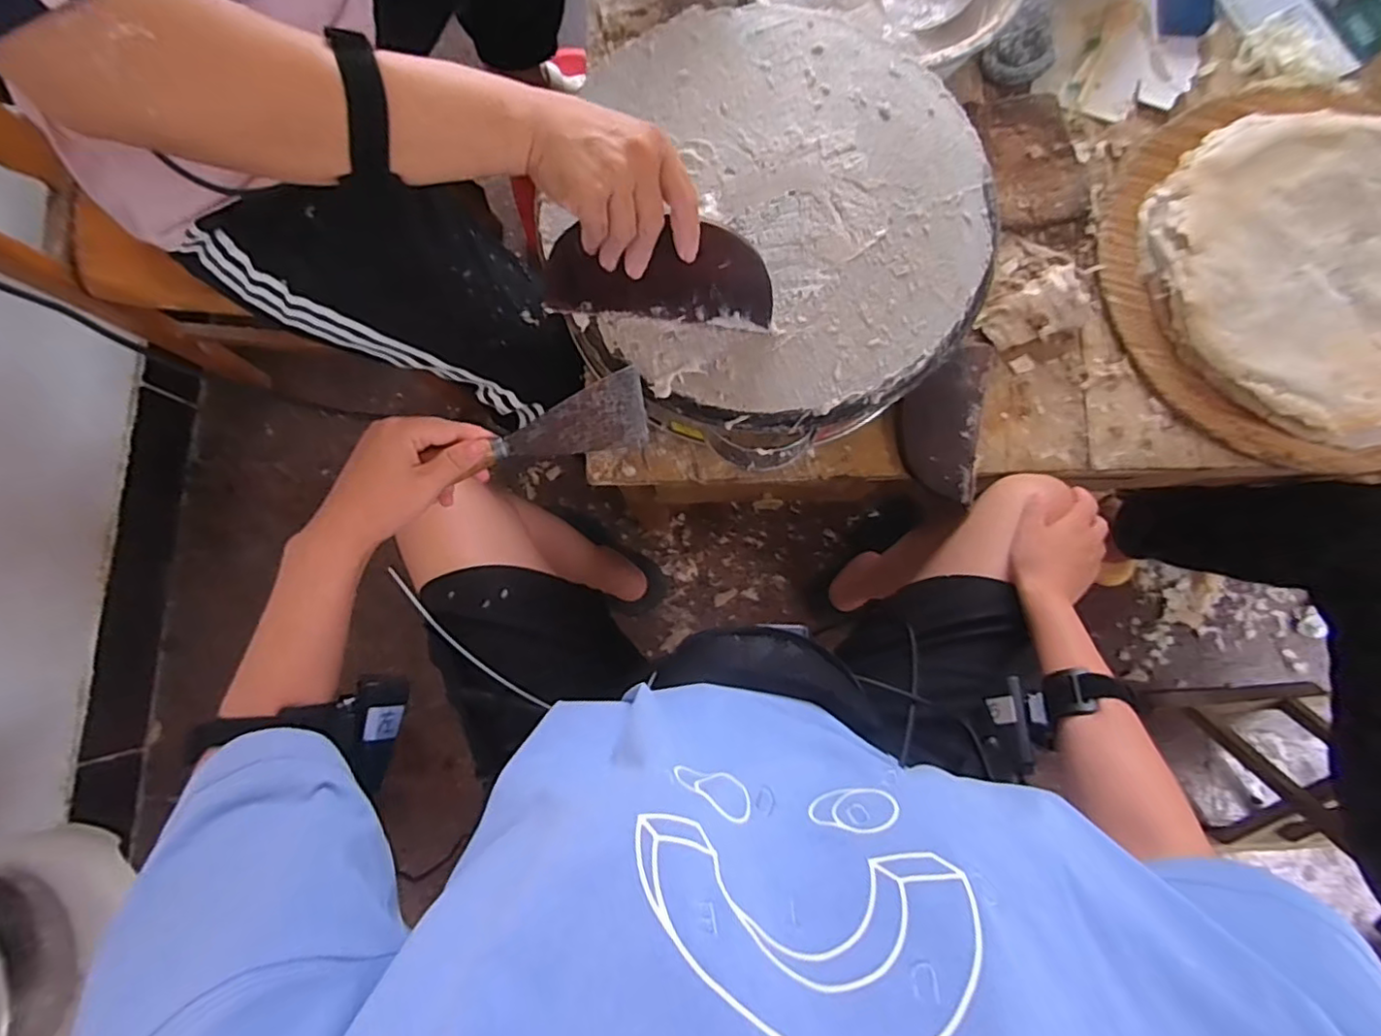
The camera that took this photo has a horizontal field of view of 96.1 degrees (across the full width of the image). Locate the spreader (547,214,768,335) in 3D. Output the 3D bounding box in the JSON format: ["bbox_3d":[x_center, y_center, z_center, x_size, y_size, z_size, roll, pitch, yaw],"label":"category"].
[{"bbox_3d":[-0.026,-0.183,0.467,0.175,0.075,0.011,5,49,2],"label":"spreader"}]

